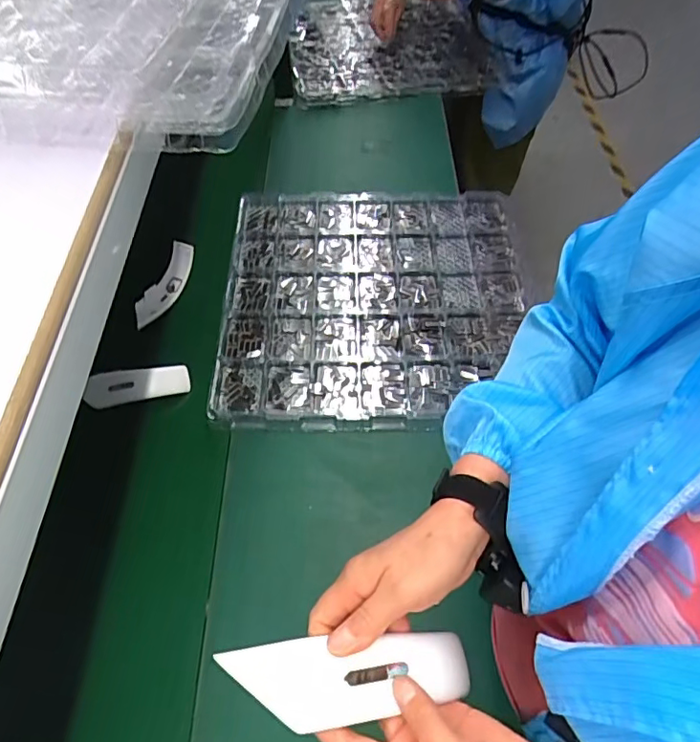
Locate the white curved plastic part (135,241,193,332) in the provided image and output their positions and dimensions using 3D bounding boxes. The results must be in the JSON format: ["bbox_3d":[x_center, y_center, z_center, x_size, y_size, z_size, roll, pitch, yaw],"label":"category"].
[{"bbox_3d":[-0.323,-0.145,0.910,0.050,0.054,0.166,20,58,12],"label":"white curved plastic part"}]

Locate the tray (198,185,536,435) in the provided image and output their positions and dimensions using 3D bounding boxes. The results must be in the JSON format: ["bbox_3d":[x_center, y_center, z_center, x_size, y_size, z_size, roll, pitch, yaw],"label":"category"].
[{"bbox_3d":[0.041,-0.124,0.909,0.501,0.033,0.504,1,56,0],"label":"tray"}]

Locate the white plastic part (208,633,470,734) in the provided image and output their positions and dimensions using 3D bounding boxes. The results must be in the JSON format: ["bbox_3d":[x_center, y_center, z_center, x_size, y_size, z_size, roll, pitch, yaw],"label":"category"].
[{"bbox_3d":[0.003,0.196,0.340,0.160,0.024,0.048,3,55,-12],"label":"white plastic part"}]

